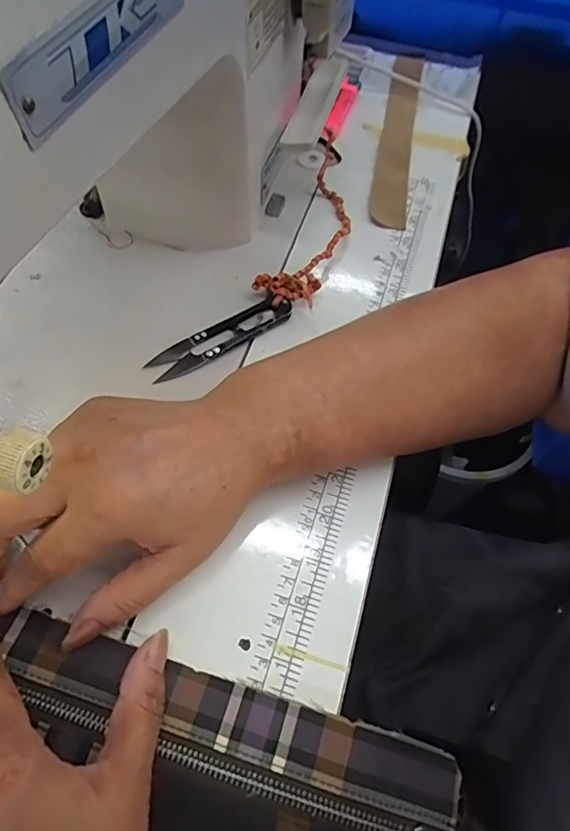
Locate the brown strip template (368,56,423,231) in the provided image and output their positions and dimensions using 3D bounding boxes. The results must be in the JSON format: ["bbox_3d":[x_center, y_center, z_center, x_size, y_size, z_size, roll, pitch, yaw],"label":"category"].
[{"bbox_3d":[0.104,-0.263,0.474,0.030,0.012,0.268,10,59,4],"label":"brown strip template"}]

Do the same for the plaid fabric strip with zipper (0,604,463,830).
[{"bbox_3d":[-0.031,0.148,0.231,0.217,0.015,0.072,22,61,8],"label":"plaid fabric strip with zipper"}]

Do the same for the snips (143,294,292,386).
[{"bbox_3d":[-0.040,-0.051,0.340,0.099,0.013,0.023,-27,64,-17],"label":"snips"}]

